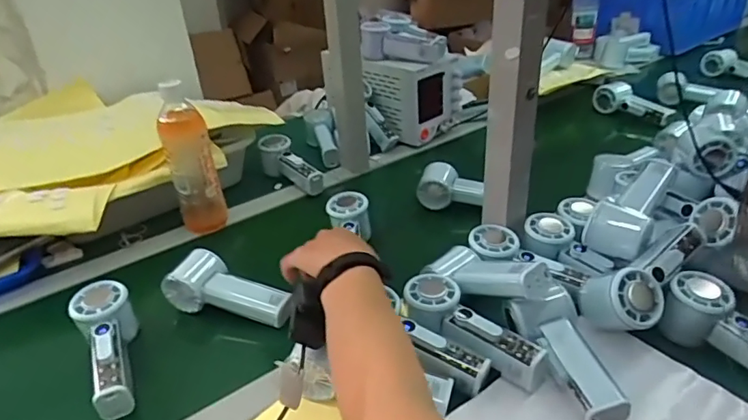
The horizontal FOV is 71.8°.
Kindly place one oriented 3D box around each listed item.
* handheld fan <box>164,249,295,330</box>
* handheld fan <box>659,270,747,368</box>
[{"bbox_3d":[-0.170,0.096,0.612,0.150,0.056,0.051,15,35,8],"label":"handheld fan"},{"bbox_3d":[0.358,0.120,0.494,0.064,0.053,0.146,-23,36,-27],"label":"handheld fan"}]

